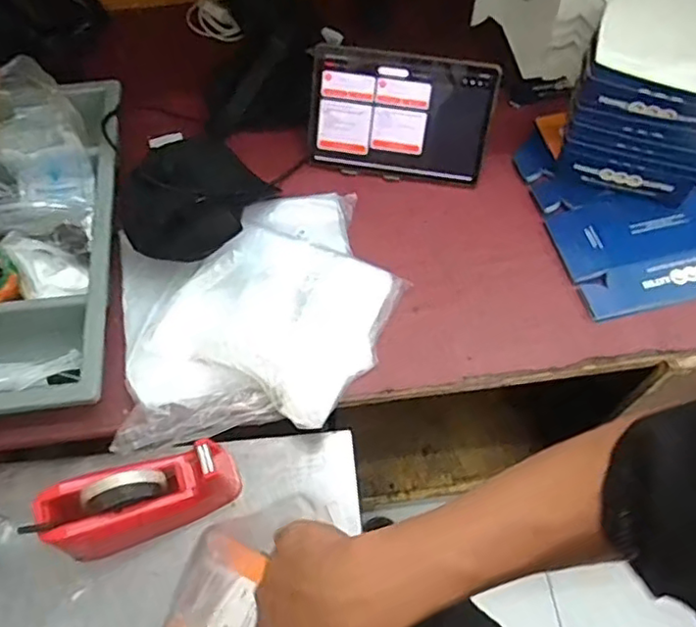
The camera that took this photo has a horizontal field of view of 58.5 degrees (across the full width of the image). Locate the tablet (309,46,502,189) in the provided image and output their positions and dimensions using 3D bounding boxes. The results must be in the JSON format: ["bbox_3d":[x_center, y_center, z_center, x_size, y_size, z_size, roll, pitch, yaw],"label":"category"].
[{"bbox_3d":[0.074,-0.281,0.890,0.255,0.174,0.011,9,25,5],"label":"tablet"}]

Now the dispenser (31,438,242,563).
[{"bbox_3d":[-0.227,0.209,0.697,0.200,0.102,0.066,-16,62,-8],"label":"dispenser"}]

